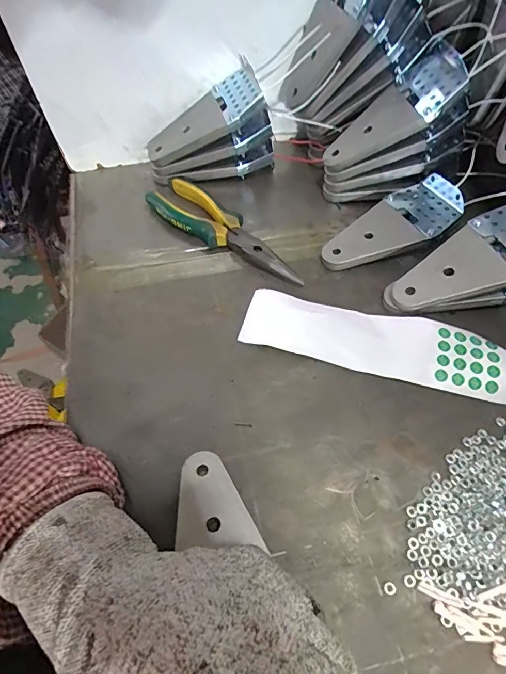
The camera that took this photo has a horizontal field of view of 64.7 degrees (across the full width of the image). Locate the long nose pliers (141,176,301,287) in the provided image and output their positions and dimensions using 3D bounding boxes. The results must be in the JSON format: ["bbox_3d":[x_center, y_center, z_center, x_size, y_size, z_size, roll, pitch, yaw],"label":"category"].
[{"bbox_3d":[-0.028,-0.109,0.404,0.189,0.027,0.048,35,64,20],"label":"long nose pliers"}]

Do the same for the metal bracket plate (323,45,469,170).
[{"bbox_3d":[0.135,-0.216,0.392,0.140,0.015,0.064,-34,56,22],"label":"metal bracket plate"}]

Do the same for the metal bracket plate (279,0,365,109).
[{"bbox_3d":[0.065,-0.289,0.384,0.023,0.142,0.064,4,54,-29],"label":"metal bracket plate"}]

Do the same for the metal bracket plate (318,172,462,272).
[{"bbox_3d":[0.135,-0.109,0.395,0.144,0.018,0.067,-28,61,-5],"label":"metal bracket plate"}]

